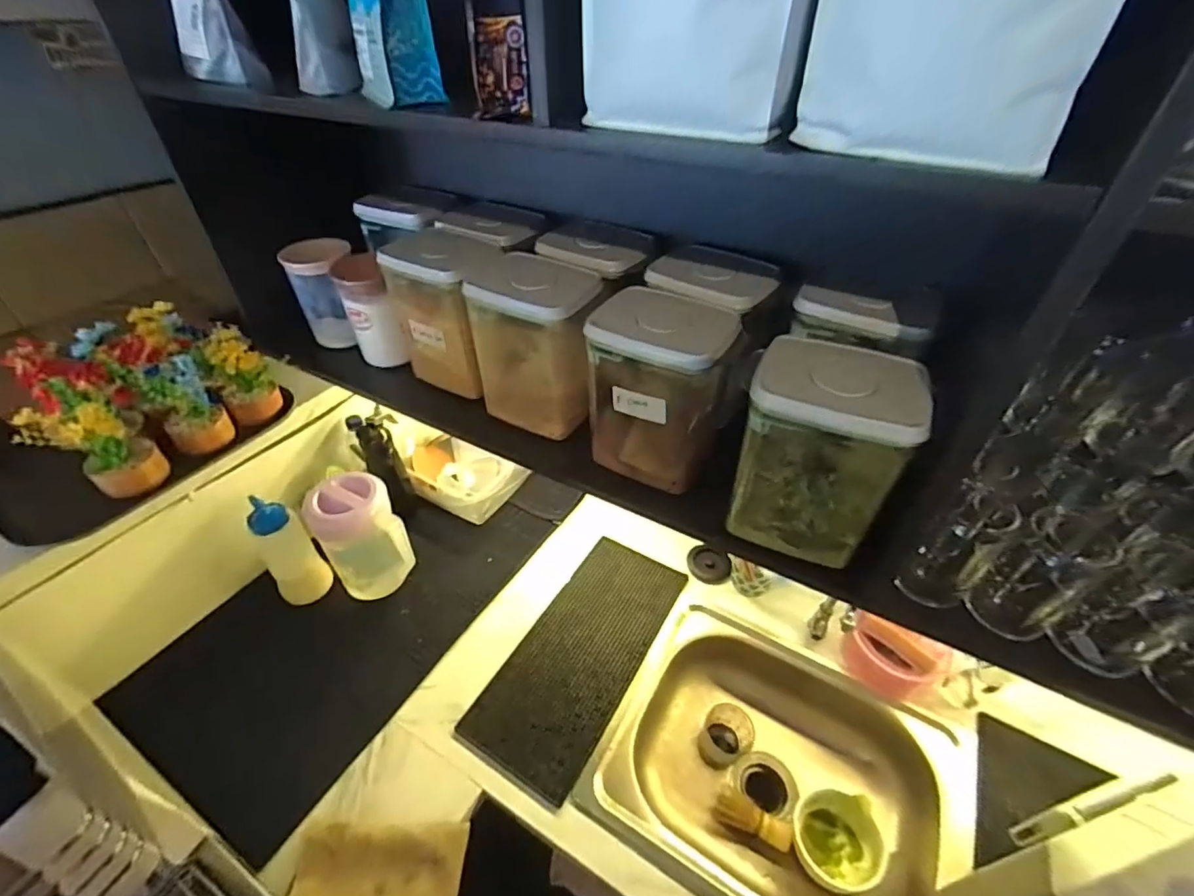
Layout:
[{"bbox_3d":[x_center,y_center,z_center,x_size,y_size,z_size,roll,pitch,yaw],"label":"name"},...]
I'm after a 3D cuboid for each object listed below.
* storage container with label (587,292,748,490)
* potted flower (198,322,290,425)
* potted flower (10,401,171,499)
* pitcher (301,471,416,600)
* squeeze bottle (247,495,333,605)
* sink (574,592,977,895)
[{"bbox_3d":[0.075,-0.069,0.608,0.152,0.197,0.120,22,45,23],"label":"storage container with label"},{"bbox_3d":[-0.575,-0.123,0.843,0.102,0.154,0.081,-26,48,-28],"label":"potted flower"},{"bbox_3d":[-0.694,-0.005,0.714,0.117,0.131,0.080,7,41,7],"label":"potted flower"},{"bbox_3d":[-0.418,0.169,0.925,0.133,0.227,0.132,-25,49,-27],"label":"pitcher"},{"bbox_3d":[-0.553,0.183,0.919,0.087,0.190,0.102,-29,51,-30],"label":"squeeze bottle"},{"bbox_3d":[0.280,0.511,0.823,0.477,0.167,0.426,23,46,23],"label":"sink"}]

